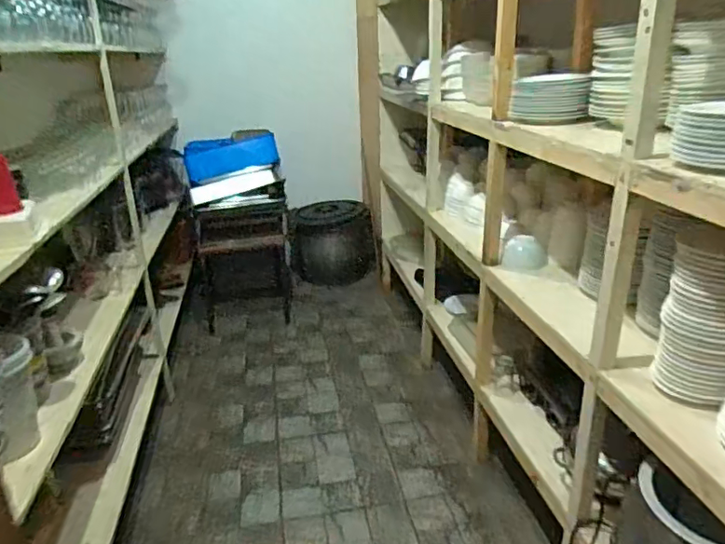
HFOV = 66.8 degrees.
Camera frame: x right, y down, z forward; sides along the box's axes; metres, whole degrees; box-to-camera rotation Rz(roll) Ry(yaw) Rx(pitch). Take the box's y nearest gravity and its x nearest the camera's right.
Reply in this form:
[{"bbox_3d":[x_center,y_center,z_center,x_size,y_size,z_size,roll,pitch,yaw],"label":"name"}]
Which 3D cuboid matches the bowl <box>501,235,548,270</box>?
[{"bbox_3d":[0.524,-0.063,1.765,0.136,0.079,0.162,6,24,19],"label":"bowl"}]

